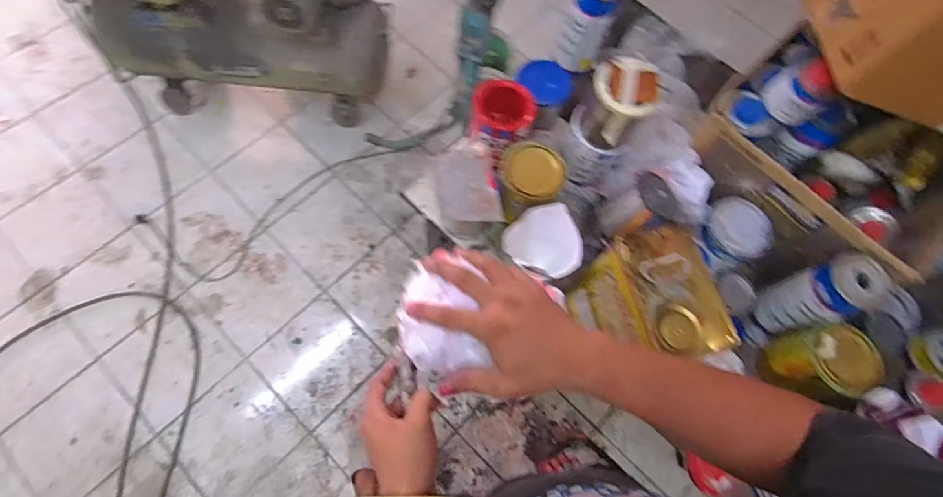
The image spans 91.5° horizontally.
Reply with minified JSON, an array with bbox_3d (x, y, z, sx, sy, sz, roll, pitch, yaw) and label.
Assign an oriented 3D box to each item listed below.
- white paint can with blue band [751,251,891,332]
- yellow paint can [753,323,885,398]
[{"bbox_3d":[0.552,0.075,0.735,0.082,0.182,0.079,1,70,-4],"label":"white paint can with blue band"},{"bbox_3d":[0.561,0.186,0.745,0.108,0.129,0.103,6,70,-2],"label":"yellow paint can"}]

